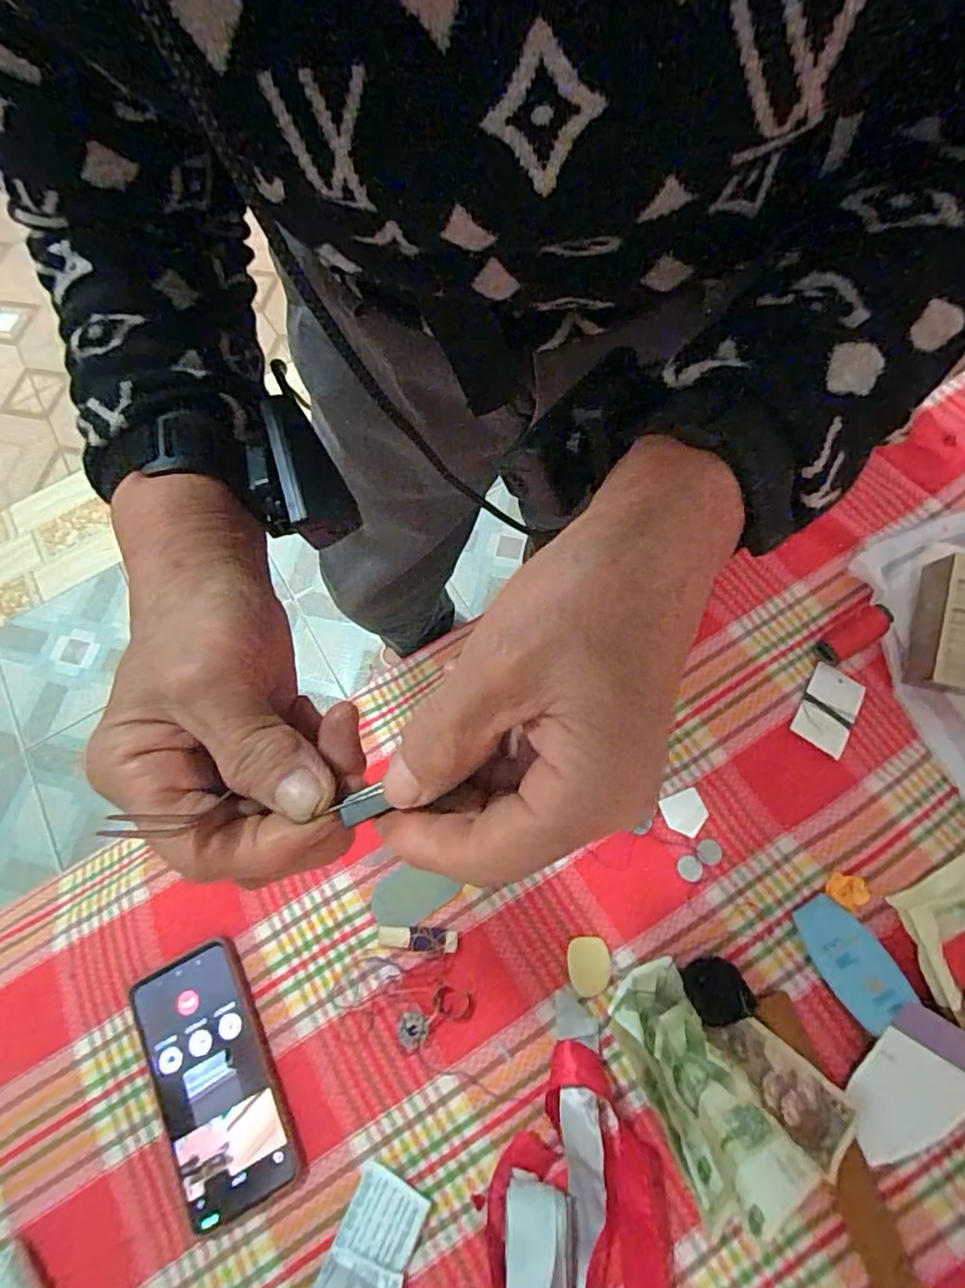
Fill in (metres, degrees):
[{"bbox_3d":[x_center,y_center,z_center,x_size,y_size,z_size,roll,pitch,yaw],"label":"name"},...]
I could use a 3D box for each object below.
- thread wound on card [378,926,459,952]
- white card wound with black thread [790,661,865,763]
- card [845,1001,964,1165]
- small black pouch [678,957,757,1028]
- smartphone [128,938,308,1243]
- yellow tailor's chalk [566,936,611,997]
[{"bbox_3d":[-0.047,0.215,0.429,0.057,0.007,0.016,0,70,5],"label":"thread wound on card"},{"bbox_3d":[0.270,0.051,0.459,0.039,0.006,0.064,26,74,22],"label":"white card wound with black thread"},{"bbox_3d":[0.276,0.281,0.372,0.100,0.006,0.059,-44,72,-11],"label":"card"},{"bbox_3d":[0.162,0.239,0.404,0.044,0.011,0.042,-15,69,-1],"label":"small black pouch"},{"bbox_3d":[-0.190,0.302,0.407,0.081,0.009,0.164,-27,70,-6],"label":"smartphone"},{"bbox_3d":[0.076,0.230,0.420,0.029,0.004,0.038,1,70,5],"label":"yellow tailor's chalk"}]

